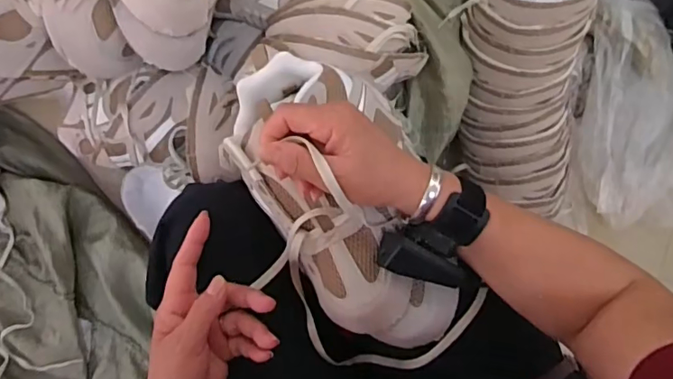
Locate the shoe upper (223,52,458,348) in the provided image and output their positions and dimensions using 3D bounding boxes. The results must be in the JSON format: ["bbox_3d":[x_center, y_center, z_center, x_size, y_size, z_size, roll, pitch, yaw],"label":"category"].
[{"bbox_3d":[0.008,0.005,0.444,0.141,0.063,0.277,-27,80,-3],"label":"shoe upper"}]

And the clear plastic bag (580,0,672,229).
[{"bbox_3d":[0.549,-0.132,0.877,0.287,0.101,0.383,-4,85,-1],"label":"clear plastic bag"}]

